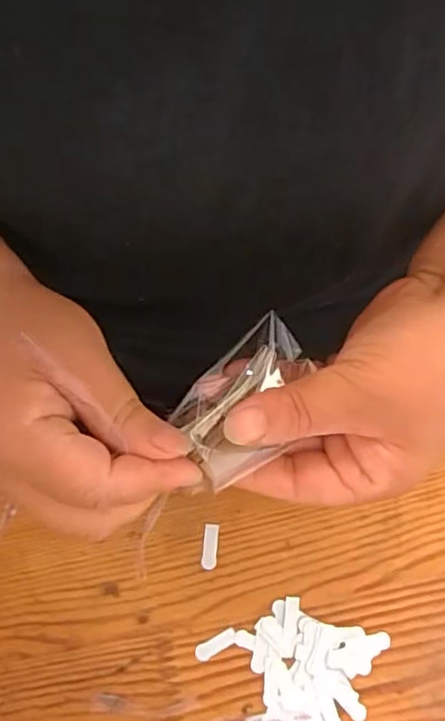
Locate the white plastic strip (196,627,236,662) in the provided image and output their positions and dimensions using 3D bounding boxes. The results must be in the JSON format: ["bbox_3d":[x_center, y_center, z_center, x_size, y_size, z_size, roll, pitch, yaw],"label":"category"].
[{"bbox_3d":[-0.004,0.145,0.301,0.022,0.004,0.008,-28,79,-4],"label":"white plastic strip"}]

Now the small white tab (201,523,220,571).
[{"bbox_3d":[-0.006,0.098,0.311,0.007,0.004,0.023,5,78,4],"label":"small white tab"}]

